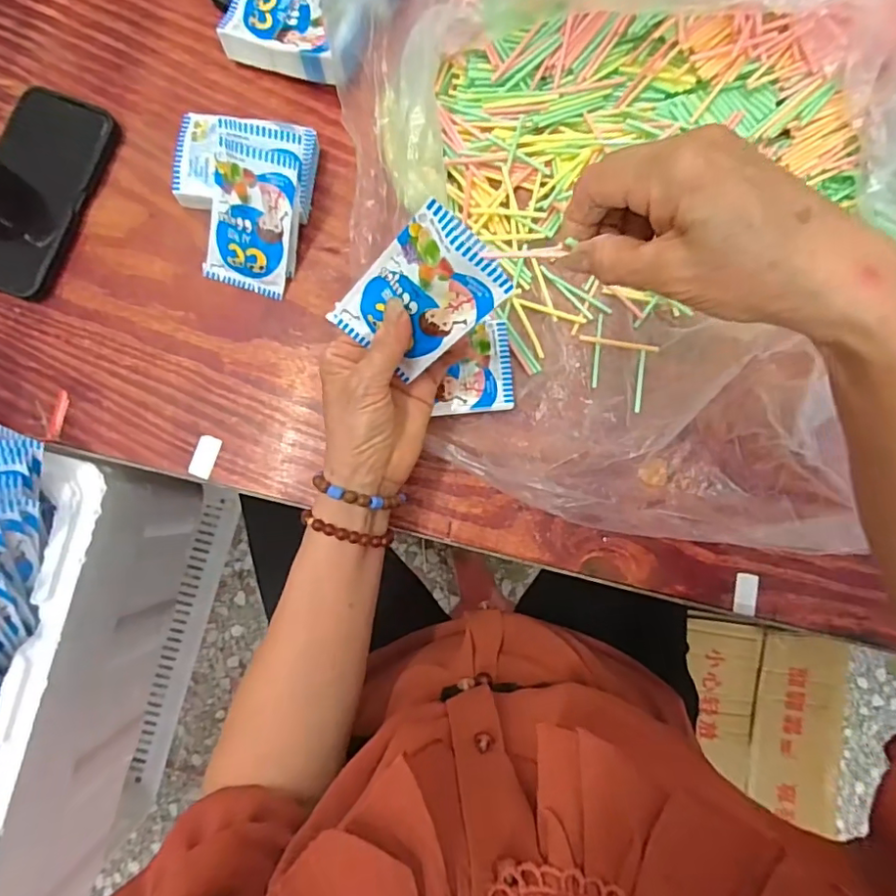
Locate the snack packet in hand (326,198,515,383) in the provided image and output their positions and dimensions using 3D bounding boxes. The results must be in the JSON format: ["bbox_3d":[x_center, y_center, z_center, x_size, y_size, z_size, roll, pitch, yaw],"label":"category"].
[{"bbox_3d":[-0.017,-0.086,0.314,0.067,0.100,0.009,42,45,-14],"label":"snack packet in hand"}]

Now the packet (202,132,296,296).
[{"bbox_3d":[-0.154,-0.176,0.423,0.065,0.012,0.104,16,117,-1],"label":"packet"}]

